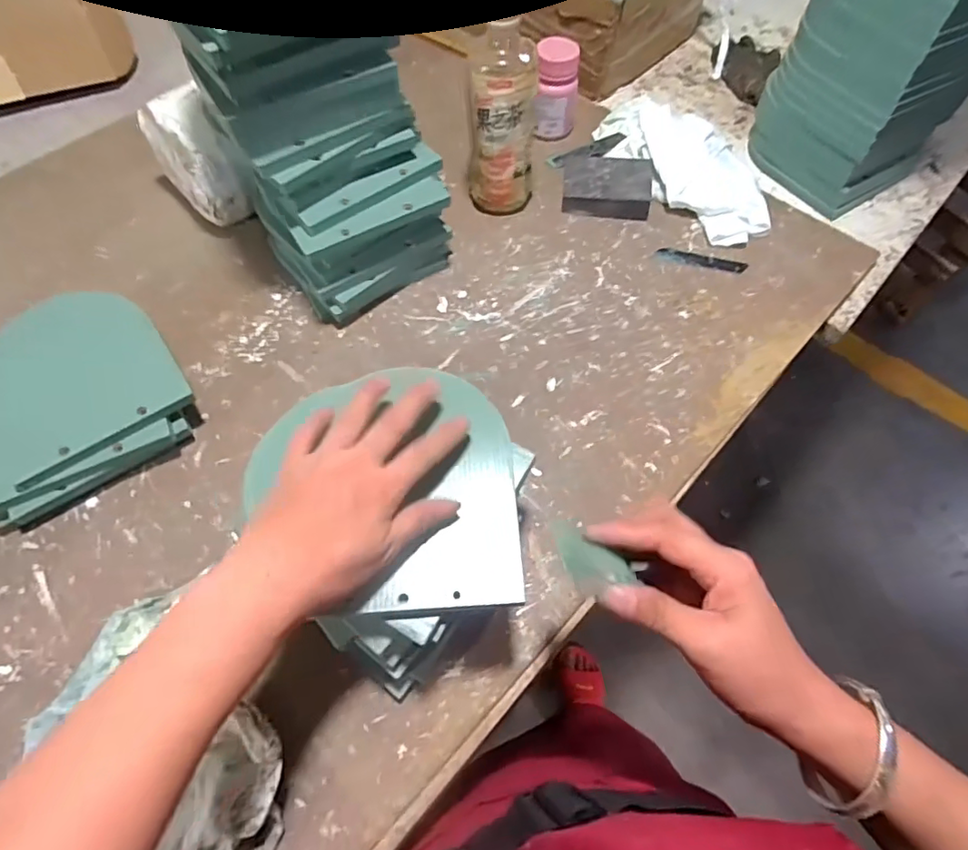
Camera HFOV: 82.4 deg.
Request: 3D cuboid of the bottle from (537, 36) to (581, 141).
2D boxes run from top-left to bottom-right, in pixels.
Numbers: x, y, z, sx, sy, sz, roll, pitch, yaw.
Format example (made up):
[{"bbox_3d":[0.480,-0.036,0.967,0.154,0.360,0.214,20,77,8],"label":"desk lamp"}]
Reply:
[{"bbox_3d":[0.088,-0.400,0.667,0.050,0.103,0.046,10,62,4],"label":"bottle"}]

